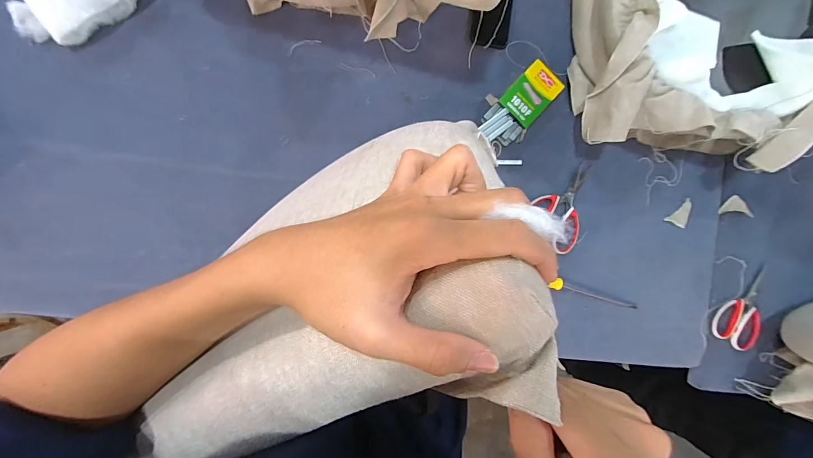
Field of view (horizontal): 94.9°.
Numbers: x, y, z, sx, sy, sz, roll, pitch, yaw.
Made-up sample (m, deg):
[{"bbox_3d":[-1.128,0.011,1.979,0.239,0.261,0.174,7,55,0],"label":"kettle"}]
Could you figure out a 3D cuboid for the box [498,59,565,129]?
[{"bbox_3d":[0.232,-0.250,0.702,0.074,0.030,0.108,42,84,-6],"label":"box"}]

